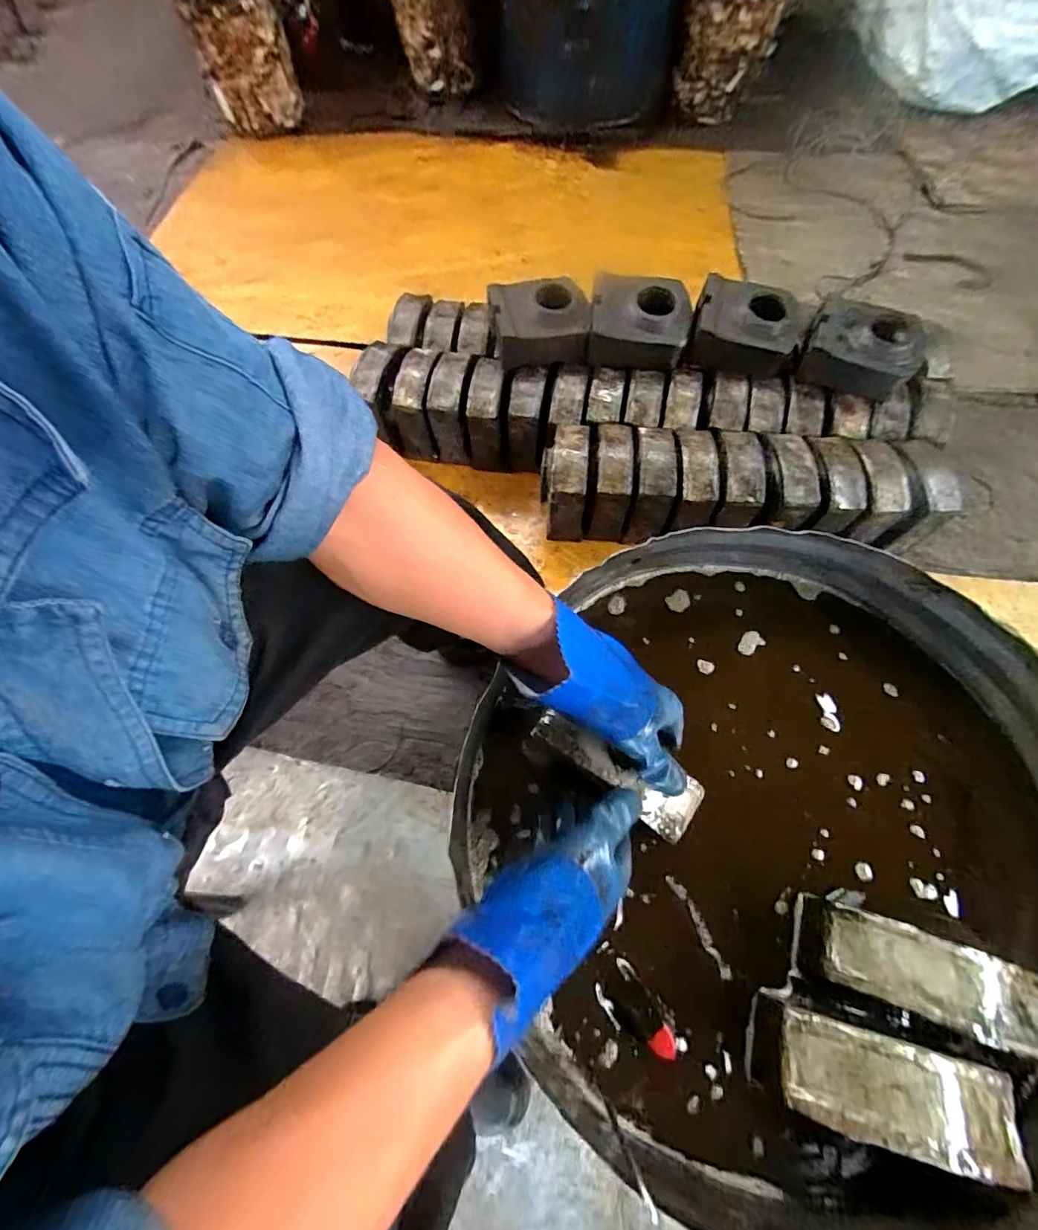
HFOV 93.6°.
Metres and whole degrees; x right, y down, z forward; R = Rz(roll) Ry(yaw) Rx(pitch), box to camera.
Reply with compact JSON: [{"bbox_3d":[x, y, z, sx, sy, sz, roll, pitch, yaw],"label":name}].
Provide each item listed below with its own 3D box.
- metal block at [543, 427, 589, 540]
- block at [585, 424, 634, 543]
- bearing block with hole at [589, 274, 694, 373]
[{"bbox_3d":[0.085,-0.252,0.953,0.080,0.188,0.154,-1,67,1],"label":"metal block"},{"bbox_3d":[0.170,-0.255,0.932,0.073,0.148,0.164,4,67,3],"label":"block"},{"bbox_3d":[0.224,-0.558,0.929,0.181,0.087,0.155,3,67,3],"label":"bearing block with hole"}]

